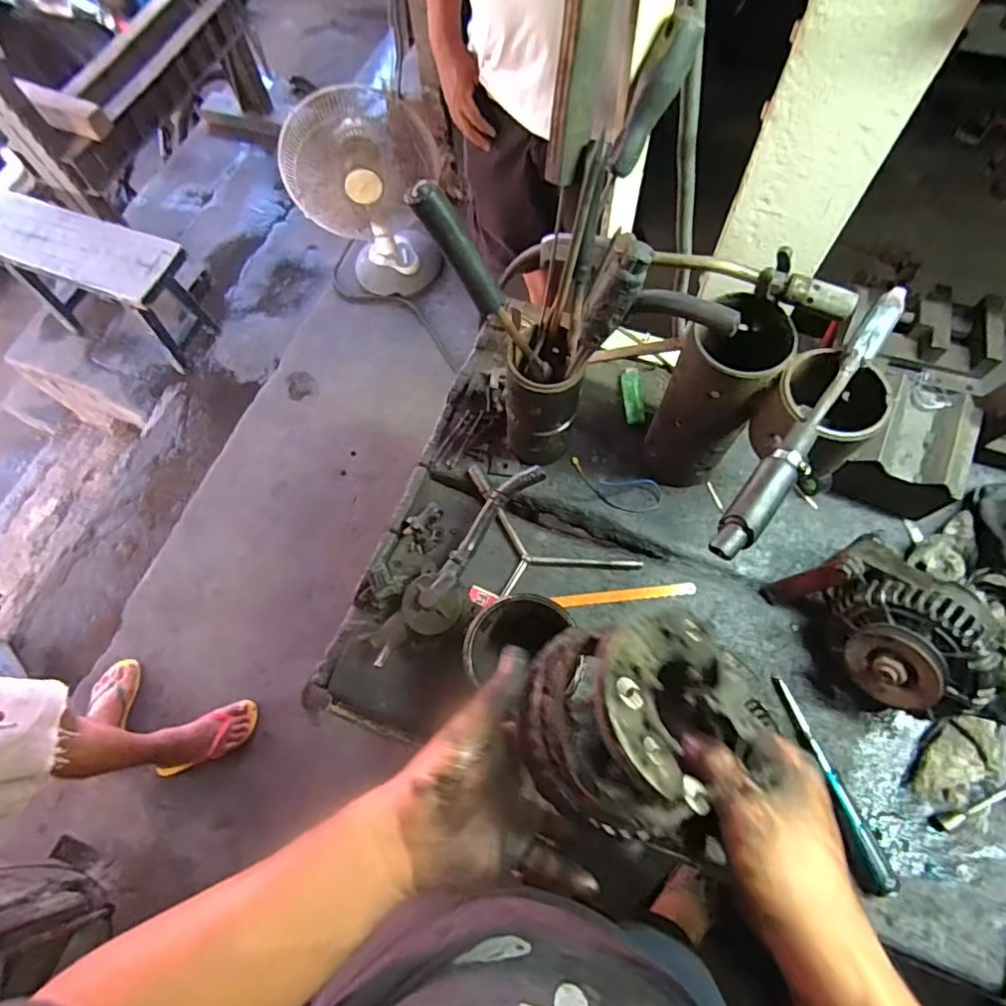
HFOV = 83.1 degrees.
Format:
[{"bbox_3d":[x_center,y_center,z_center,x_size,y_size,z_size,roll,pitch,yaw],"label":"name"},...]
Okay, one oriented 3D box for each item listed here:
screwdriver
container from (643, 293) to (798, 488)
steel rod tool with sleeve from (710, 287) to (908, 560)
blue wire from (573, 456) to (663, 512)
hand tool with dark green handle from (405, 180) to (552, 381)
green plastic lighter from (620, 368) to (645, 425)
[{"bbox_3d":[0.318,0.275,0.558,0.025,0.021,0.199,-20,67,-6],"label":"screwdriver"},{"bbox_3d":[0.210,-0.105,0.578,0.083,0.194,0.100,27,71,13],"label":"container"},{"bbox_3d":[0.247,-0.068,0.447,0.028,0.029,0.275,36,73,16],"label":"steel rod tool with sleeve"},{"bbox_3d":[0.131,-0.019,0.678,0.114,0.017,0.045,21,70,12],"label":"blue wire"},{"bbox_3d":[-0.014,-0.190,0.516,0.020,0.214,0.022,7,64,38],"label":"hand tool with dark green handle"},{"bbox_3d":[0.165,-0.136,0.723,0.023,0.011,0.077,-4,67,2],"label":"green plastic lighter"}]

